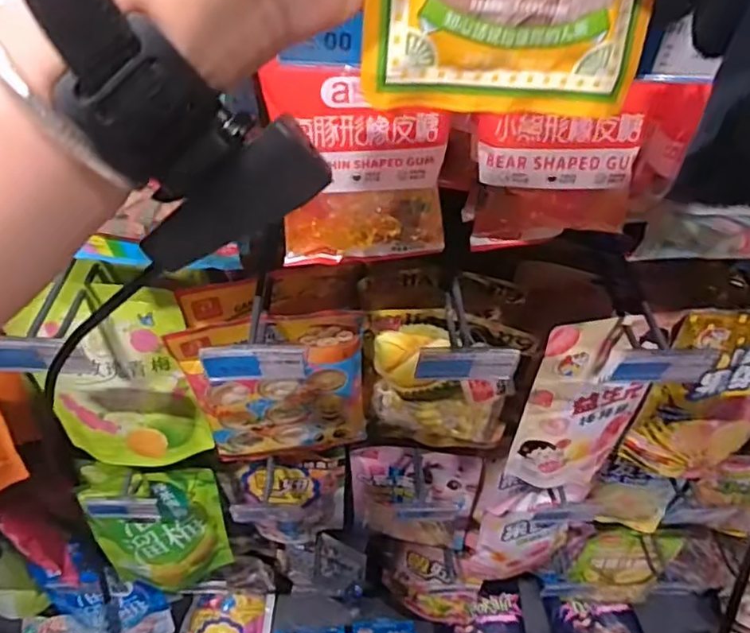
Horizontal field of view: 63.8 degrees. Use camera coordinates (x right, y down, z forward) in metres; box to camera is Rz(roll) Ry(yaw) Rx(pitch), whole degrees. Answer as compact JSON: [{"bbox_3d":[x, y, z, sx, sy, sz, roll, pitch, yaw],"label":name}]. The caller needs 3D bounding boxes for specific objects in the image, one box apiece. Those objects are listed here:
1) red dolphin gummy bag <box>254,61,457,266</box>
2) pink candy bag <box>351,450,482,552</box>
[{"bbox_3d":[-0.009,-0.096,0.411,0.118,0.139,0.027,2,49,-1],"label":"red dolphin gummy bag"},{"bbox_3d":[0.055,0.276,0.892,0.179,0.276,0.042,6,49,2],"label":"pink candy bag"}]

